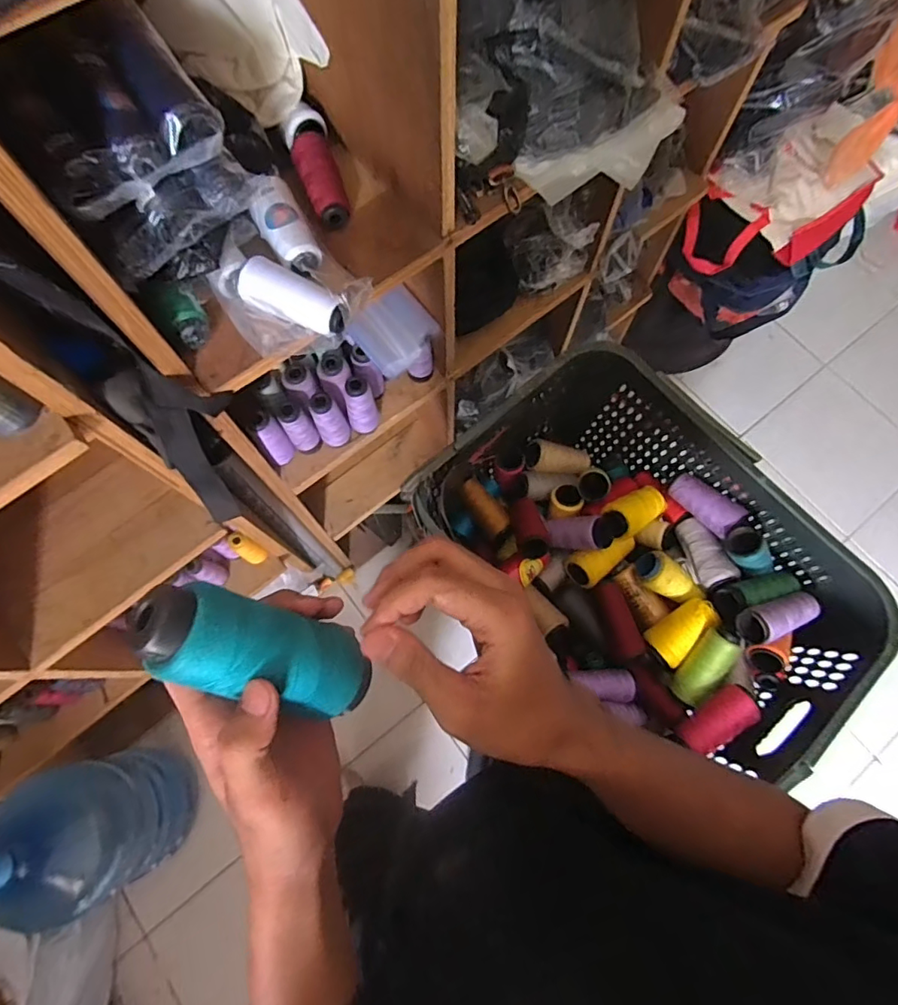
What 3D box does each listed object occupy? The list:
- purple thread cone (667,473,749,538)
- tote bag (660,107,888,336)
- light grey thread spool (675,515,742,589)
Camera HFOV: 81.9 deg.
[{"bbox_3d":[0.381,-0.003,0.773,0.044,0.047,0.124,-32,49,-10],"label":"purple thread cone"},{"bbox_3d":[0.742,-0.594,1.216,0.429,0.356,0.255,-34,75,-11],"label":"tote bag"},{"bbox_3d":[0.366,0.072,0.753,0.054,0.051,0.102,-23,73,-8],"label":"light grey thread spool"}]

